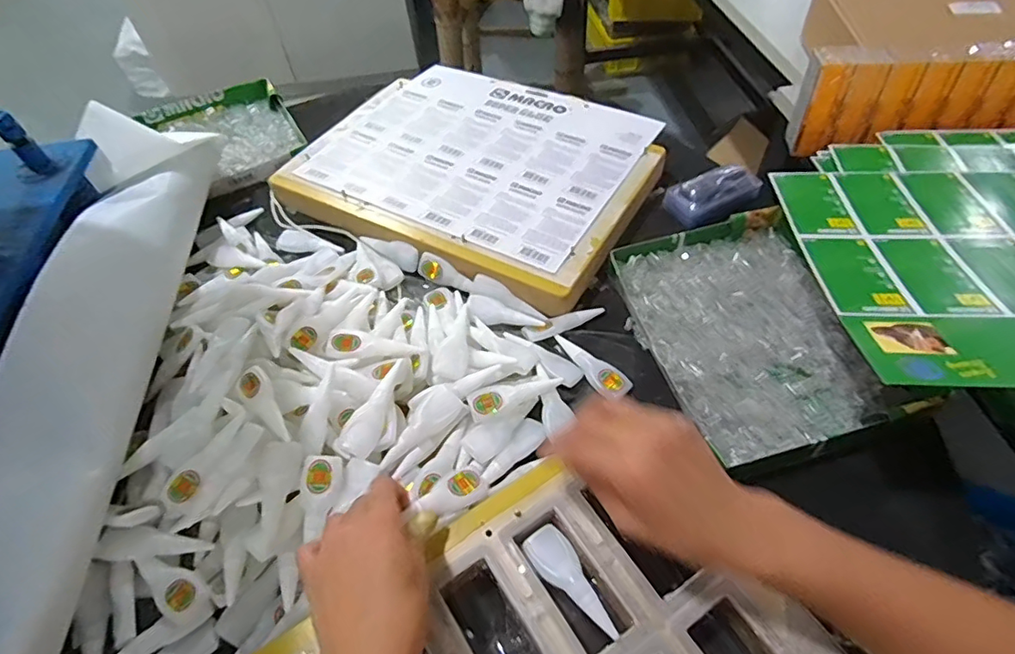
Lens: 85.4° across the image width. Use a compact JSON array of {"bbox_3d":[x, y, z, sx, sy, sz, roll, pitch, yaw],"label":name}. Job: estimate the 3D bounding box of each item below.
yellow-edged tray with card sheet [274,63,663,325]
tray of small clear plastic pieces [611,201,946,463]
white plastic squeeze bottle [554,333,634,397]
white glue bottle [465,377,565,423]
[{"bbox_3d":[-0.034,-0.210,0.695,0.410,0.029,0.331,23,57,20],"label":"yellow-edged tray with card sheet"},{"bbox_3d":[0.234,-0.004,0.533,0.196,0.029,0.256,-13,53,-6],"label":"tray of small clear plastic pieces"},{"bbox_3d":[0.080,0.037,0.529,0.028,0.012,0.087,-33,57,-20],"label":"white plastic squeeze bottle"},{"bbox_3d":[0.006,0.061,0.497,0.086,0.029,0.025,-26,55,-15],"label":"white glue bottle"}]

